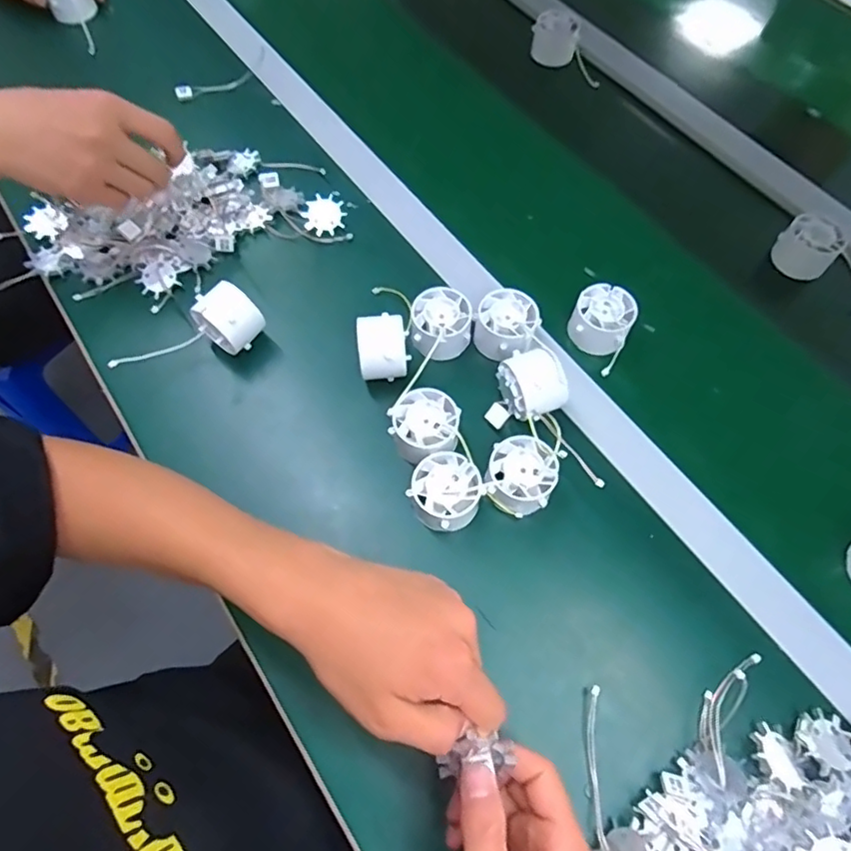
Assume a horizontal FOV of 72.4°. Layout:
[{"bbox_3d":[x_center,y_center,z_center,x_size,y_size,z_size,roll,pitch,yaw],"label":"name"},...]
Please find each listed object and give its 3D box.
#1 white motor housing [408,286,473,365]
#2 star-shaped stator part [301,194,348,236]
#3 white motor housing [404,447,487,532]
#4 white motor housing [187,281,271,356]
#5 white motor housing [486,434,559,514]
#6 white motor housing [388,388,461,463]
[{"bbox_3d":[0.013,-0.083,0.493,0.049,0.038,0.054,6,64,2],"label":"white motor housing"},{"bbox_3d":[-0.096,-0.201,0.556,0.040,0.011,0.037,-3,92,-18],"label":"star-shaped stator part"},{"bbox_3d":[0.014,0.050,0.429,0.050,0.031,0.053,34,68,14],"label":"white motor housing"},{"bbox_3d":[-0.163,-0.085,0.487,0.044,0.053,0.040,34,68,15],"label":"white motor housing"},{"bbox_3d":[0.071,0.039,0.437,0.048,0.040,0.052,0,64,-1],"label":"white motor housing"},{"bbox_3d":[0.000,0.003,0.452,0.051,0.035,0.051,0,64,-1],"label":"white motor housing"}]

